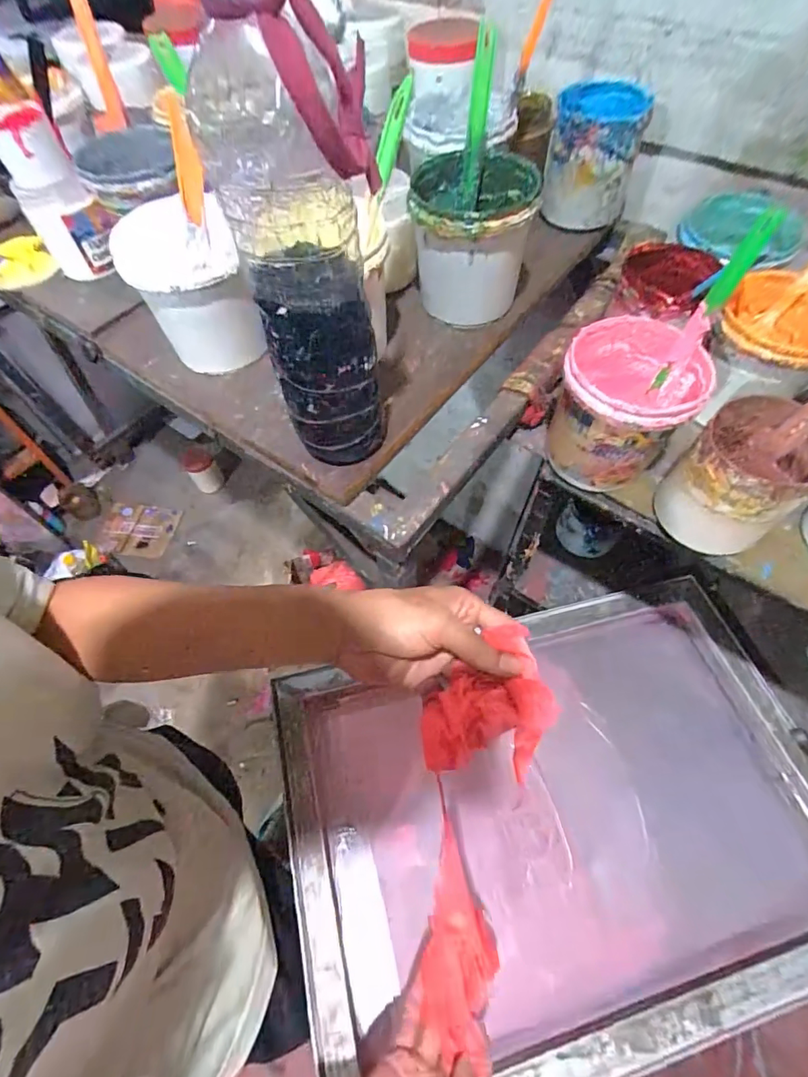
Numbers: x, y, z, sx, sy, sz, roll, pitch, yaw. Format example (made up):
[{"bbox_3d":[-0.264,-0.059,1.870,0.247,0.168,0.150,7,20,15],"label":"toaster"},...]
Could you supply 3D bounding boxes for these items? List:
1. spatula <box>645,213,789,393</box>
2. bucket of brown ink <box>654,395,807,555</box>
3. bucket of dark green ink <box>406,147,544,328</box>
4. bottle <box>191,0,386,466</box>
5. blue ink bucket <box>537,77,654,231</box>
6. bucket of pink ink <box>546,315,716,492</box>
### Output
[{"bbox_3d":[0.275,-0.205,0.432,0.018,0.155,0.014,41,40,23],"label":"spatula"},{"bbox_3d":[0.316,-0.054,0.450,0.102,0.111,0.114,38,68,22],"label":"bucket of brown ink"},{"bbox_3d":[0.072,-0.321,0.523,0.119,0.118,0.126,-6,60,-1],"label":"bucket of dark green ink"},{"bbox_3d":[-0.060,-0.169,0.333,0.087,0.290,0.070,-14,60,-5],"label":"bottle"},{"bbox_3d":[0.232,-0.466,0.597,0.103,0.124,0.095,-1,60,2],"label":"blue ink bucket"},{"bbox_3d":[0.220,-0.134,0.489,0.117,0.122,0.129,24,64,16],"label":"bucket of pink ink"}]

